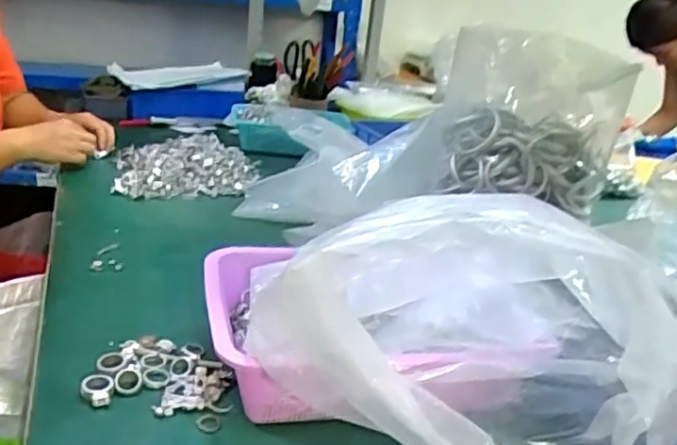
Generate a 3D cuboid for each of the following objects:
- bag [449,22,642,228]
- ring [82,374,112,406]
[{"bbox_3d":[0.231,-0.132,0.744,0.206,0.166,0.124,13,21,16],"label":"bag"},{"bbox_3d":[-0.203,0.142,0.522,0.025,0.012,0.030,-2,22,-23],"label":"ring"}]

